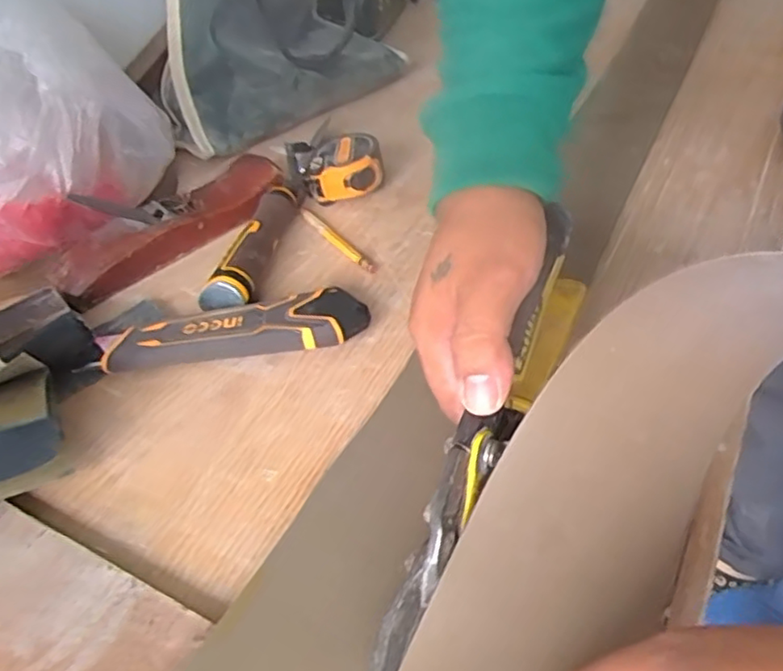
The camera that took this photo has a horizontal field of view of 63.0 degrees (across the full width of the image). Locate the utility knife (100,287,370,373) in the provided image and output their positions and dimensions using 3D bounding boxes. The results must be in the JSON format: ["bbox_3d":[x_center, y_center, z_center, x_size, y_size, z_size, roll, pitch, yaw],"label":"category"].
[{"bbox_3d":[-0.099,-0.002,0.411,0.164,0.027,0.040,-7,43,0],"label":"utility knife"}]

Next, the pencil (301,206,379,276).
[{"bbox_3d":[-0.044,-0.075,0.488,0.010,0.010,0.097,-30,47,-22],"label":"pencil"}]

